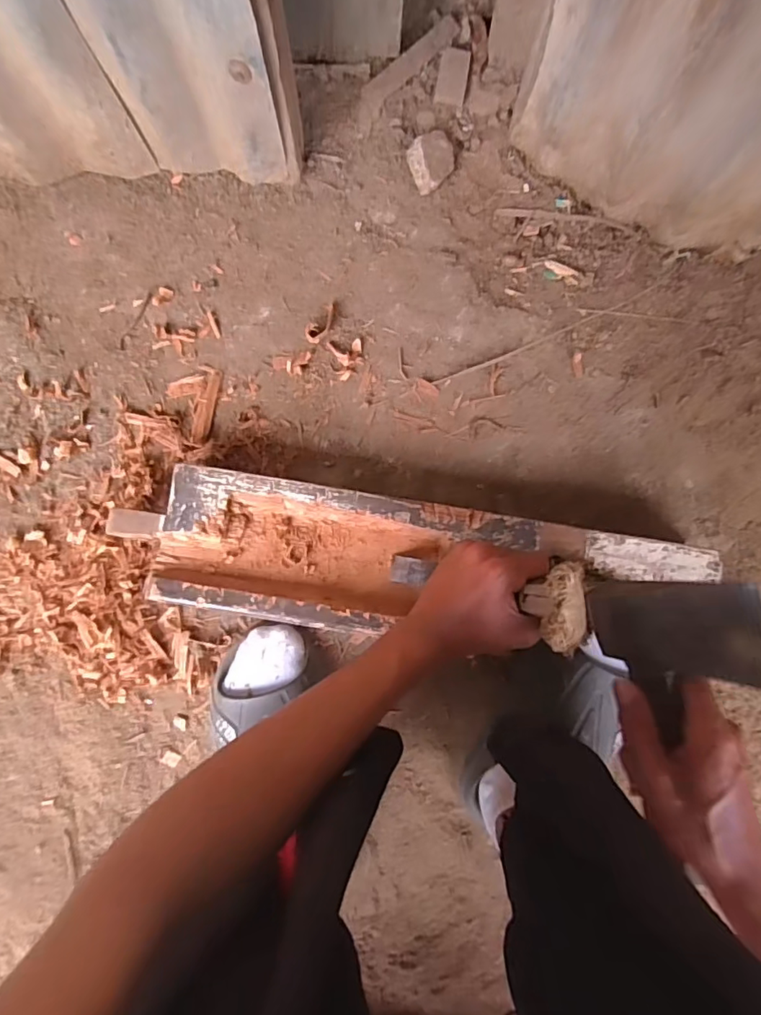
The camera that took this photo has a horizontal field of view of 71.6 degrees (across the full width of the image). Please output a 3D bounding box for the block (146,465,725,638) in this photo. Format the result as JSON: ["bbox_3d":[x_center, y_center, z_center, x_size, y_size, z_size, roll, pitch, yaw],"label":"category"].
[{"bbox_3d":[0.041,0.063,0.540,0.567,0.060,0.137,9,90,-2],"label":"block"}]

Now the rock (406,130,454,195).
[{"bbox_3d":[0.059,-0.374,0.570,0.054,0.022,0.049,-26,91,-1],"label":"rock"}]

